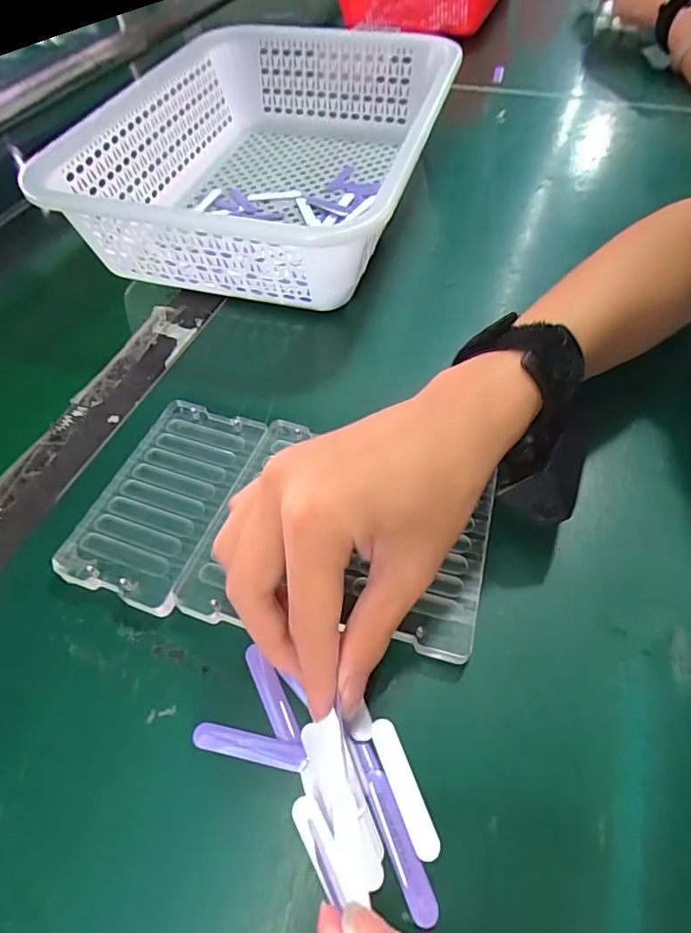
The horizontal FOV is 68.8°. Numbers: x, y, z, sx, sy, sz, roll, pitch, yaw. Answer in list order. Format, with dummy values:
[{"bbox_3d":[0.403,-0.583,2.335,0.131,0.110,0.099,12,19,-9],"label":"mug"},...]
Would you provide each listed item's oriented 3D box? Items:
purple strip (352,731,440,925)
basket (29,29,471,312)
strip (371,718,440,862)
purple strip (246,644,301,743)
[{"bbox_3d":[0.018,0.140,0.198,0.009,0.004,0.064,-20,59,-11],"label":"purple strip"},{"bbox_3d":[-0.057,-0.281,0.452,0.256,0.087,0.381,12,56,11],"label":"basket"},{"bbox_3d":[0.024,0.130,0.207,0.011,0.004,0.050,-19,57,-10],"label":"strip"},{"bbox_3d":[-0.033,0.102,0.227,0.011,0.007,0.045,-27,62,-15],"label":"purple strip"}]

